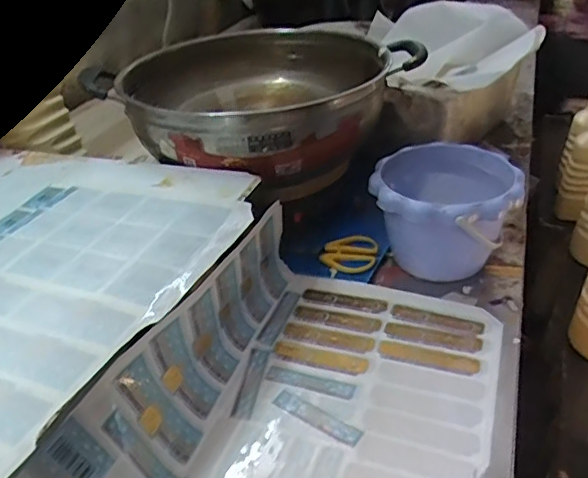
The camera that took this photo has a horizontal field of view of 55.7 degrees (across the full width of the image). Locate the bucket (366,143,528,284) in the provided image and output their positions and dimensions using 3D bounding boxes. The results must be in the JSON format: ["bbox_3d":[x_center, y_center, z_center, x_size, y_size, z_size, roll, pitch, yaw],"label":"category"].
[{"bbox_3d":[0.164,-0.023,0.623,0.152,0.118,0.147,-4,34,3],"label":"bucket"}]

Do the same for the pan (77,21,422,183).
[{"bbox_3d":[-0.044,-0.189,0.697,0.333,0.070,0.322,23,41,31],"label":"pan"}]

